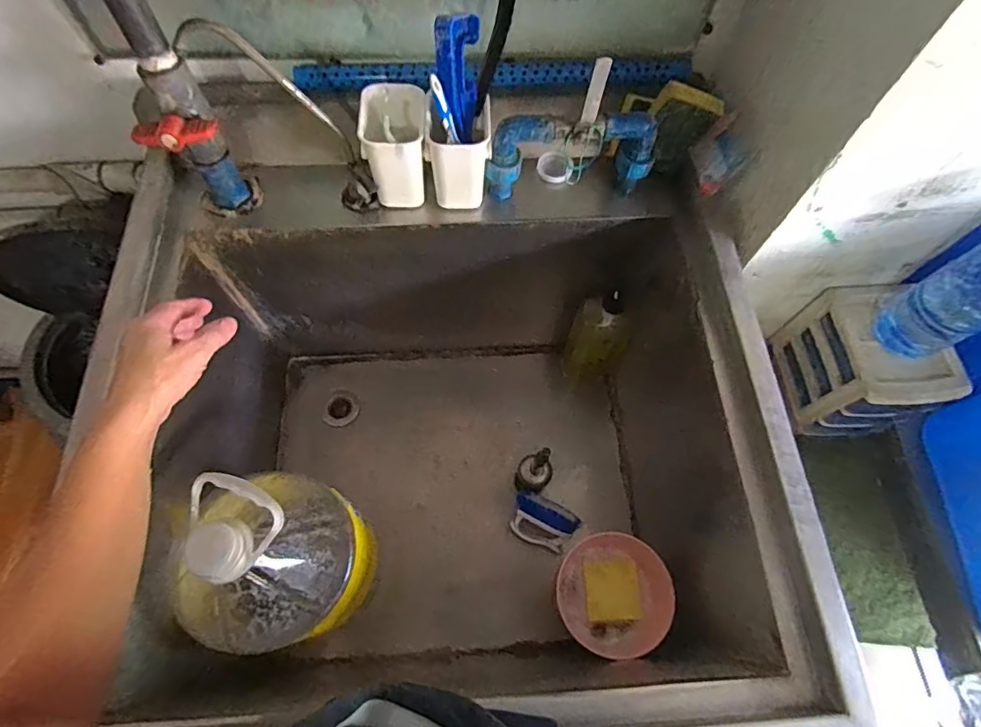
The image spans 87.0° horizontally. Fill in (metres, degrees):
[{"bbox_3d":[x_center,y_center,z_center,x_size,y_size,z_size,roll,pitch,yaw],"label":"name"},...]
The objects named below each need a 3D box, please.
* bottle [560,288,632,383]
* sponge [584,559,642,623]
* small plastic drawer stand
[{"bbox_3d":[0.187,-0.036,0.890,0.105,0.225,0.084,17,66,5],"label":"bottle"},{"bbox_3d":[0.171,0.319,0.727,0.072,0.017,0.077,-2,66,-3],"label":"sponge"},{"bbox_3d":[0.521,0.001,0.726,0.131,0.158,0.170,-4,66,-4],"label":"small plastic drawer stand"}]

